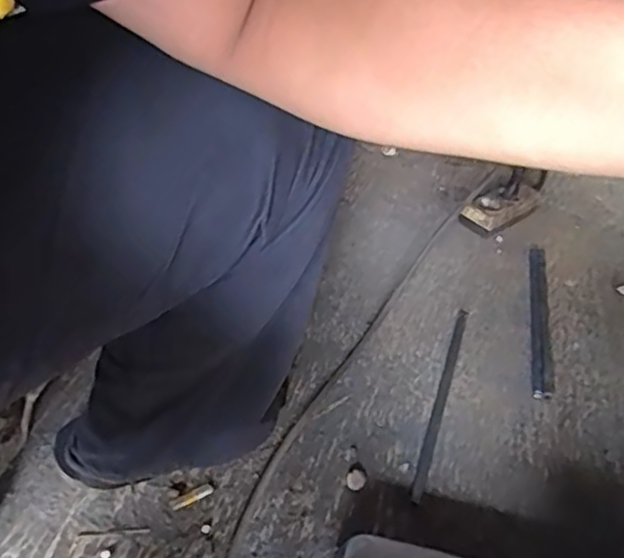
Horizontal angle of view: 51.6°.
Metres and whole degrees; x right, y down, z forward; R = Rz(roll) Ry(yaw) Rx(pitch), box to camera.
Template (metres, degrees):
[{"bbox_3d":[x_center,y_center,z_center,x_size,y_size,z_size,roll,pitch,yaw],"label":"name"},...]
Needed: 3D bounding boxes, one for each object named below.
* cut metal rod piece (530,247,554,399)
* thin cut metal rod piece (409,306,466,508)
[{"bbox_3d":[0.309,0.049,0.872,0.025,0.012,0.289,12,39,8],"label":"cut metal rod piece"},{"bbox_3d":[0.156,0.134,0.762,0.017,0.005,0.300,16,40,12],"label":"thin cut metal rod piece"}]

